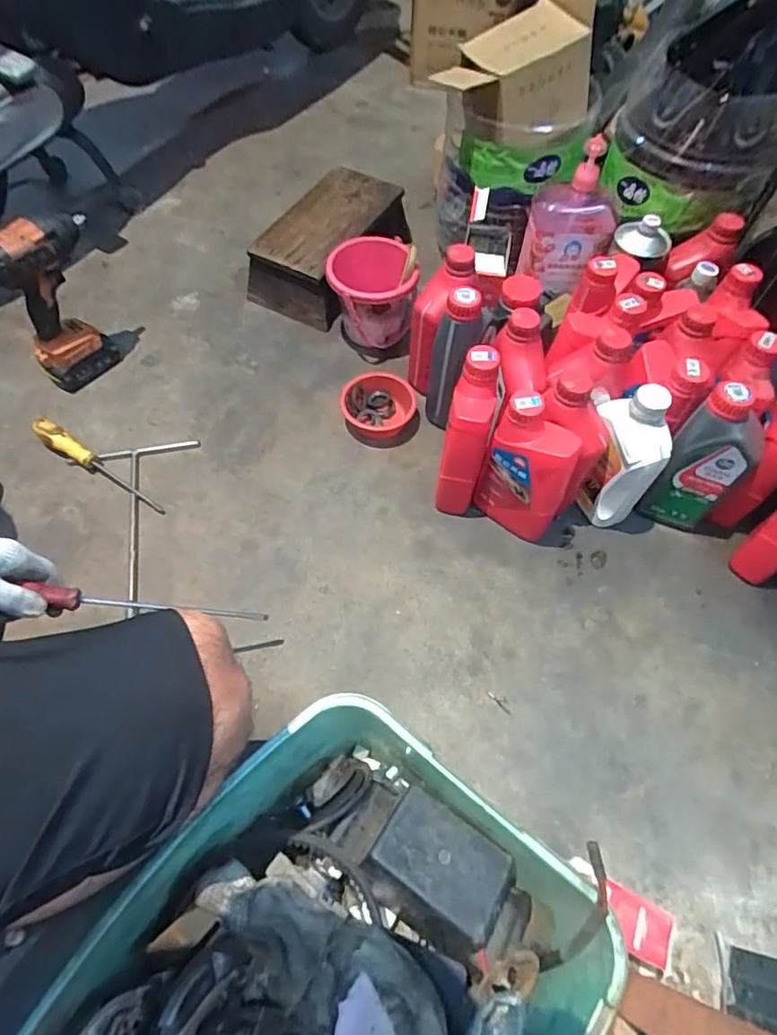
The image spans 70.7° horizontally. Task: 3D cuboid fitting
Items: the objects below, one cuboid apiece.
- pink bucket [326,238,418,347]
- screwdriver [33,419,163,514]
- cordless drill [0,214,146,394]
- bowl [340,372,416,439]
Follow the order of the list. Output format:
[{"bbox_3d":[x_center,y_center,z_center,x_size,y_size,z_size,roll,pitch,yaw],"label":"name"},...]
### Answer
[{"bbox_3d":[-0.027,-0.375,0.931,0.146,0.142,0.135,-2,61,-2],"label":"pink bucket"},{"bbox_3d":[-0.435,-0.080,0.814,0.248,0.039,0.027,29,64,14],"label":"screwdriver"},{"bbox_3d":[-0.486,-0.330,0.840,0.065,0.244,0.169,29,64,14],"label":"cordless drill"},{"bbox_3d":[-0.014,-0.176,0.877,0.121,0.039,0.112,5,61,2],"label":"bowl"}]

